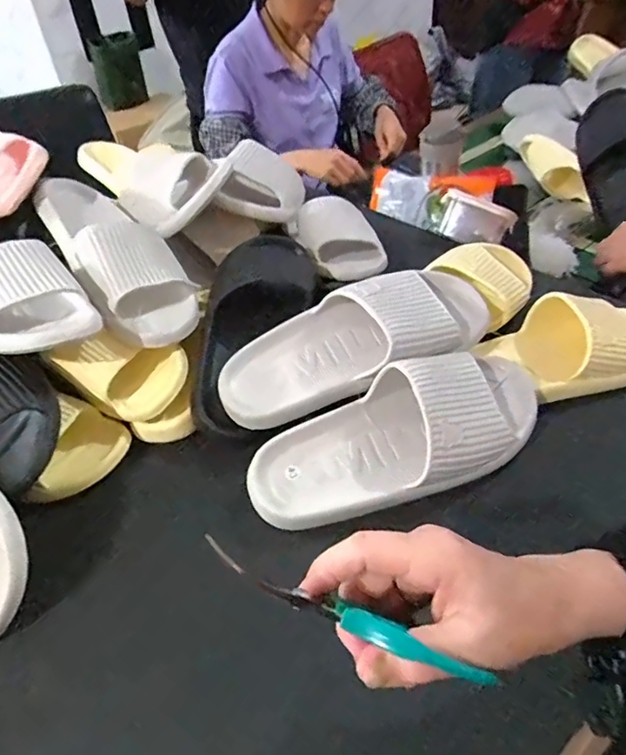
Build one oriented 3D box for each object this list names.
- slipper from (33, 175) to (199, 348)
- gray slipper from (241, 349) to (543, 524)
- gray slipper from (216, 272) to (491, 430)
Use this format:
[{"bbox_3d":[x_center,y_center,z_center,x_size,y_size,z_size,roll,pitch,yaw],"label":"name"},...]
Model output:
[{"bbox_3d":[-0.217,-0.146,0.571,0.100,0.071,0.260,-32,67,-26],"label":"slipper"},{"bbox_3d":[0.082,0.044,0.454,0.284,0.070,0.103,-18,43,-14],"label":"gray slipper"},{"bbox_3d":[0.047,-0.036,0.511,0.282,0.085,0.108,-14,42,-9],"label":"gray slipper"}]

